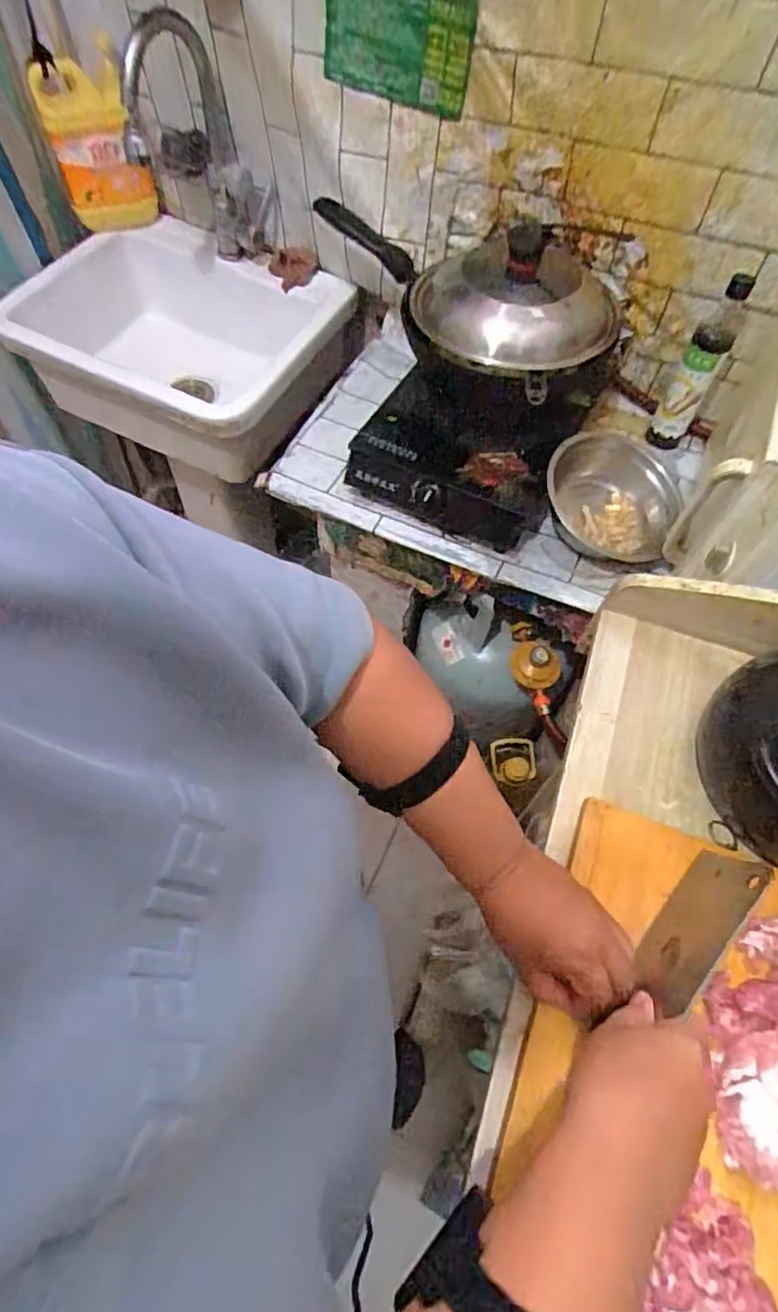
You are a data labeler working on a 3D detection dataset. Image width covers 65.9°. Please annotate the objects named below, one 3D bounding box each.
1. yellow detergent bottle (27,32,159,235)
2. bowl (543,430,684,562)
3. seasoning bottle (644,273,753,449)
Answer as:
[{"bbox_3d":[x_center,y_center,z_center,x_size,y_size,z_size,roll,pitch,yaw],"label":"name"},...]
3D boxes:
[{"bbox_3d":[-0.477,-0.829,0.986,0.138,0.225,0.068,-17,64,-11],"label":"yellow detergent bottle"},{"bbox_3d":[0.316,-0.223,0.868,0.178,0.104,0.160,26,64,11],"label":"bowl"},{"bbox_3d":[0.467,-0.433,0.904,0.053,0.263,0.066,25,64,11],"label":"seasoning bottle"}]

